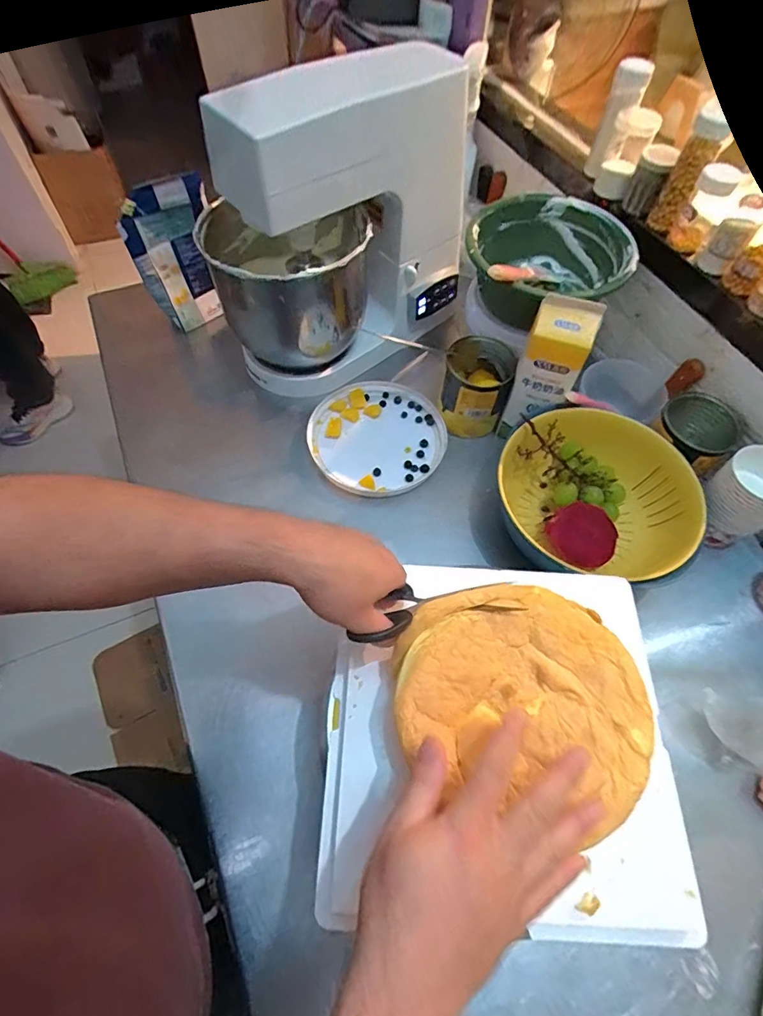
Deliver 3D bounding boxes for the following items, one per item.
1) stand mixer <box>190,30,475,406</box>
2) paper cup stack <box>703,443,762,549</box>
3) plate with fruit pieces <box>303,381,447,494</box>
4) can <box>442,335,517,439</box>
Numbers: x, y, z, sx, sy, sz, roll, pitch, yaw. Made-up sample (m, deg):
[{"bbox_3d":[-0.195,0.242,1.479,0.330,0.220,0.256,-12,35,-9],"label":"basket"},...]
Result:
[{"bbox_3d":[-0.084,-0.417,0.728,0.365,0.371,0.269,-39,68,-21],"label":"stand mixer"},{"bbox_3d":[0.445,-0.007,0.614,0.070,0.135,0.086,-31,65,-17],"label":"paper cup stack"},{"bbox_3d":[-0.002,-0.112,0.747,0.206,0.026,0.191,0,60,-1],"label":"plate with fruit pieces"},{"bbox_3d":[0.137,-0.179,0.730,0.098,0.100,0.099,3,60,1],"label":"can"}]

